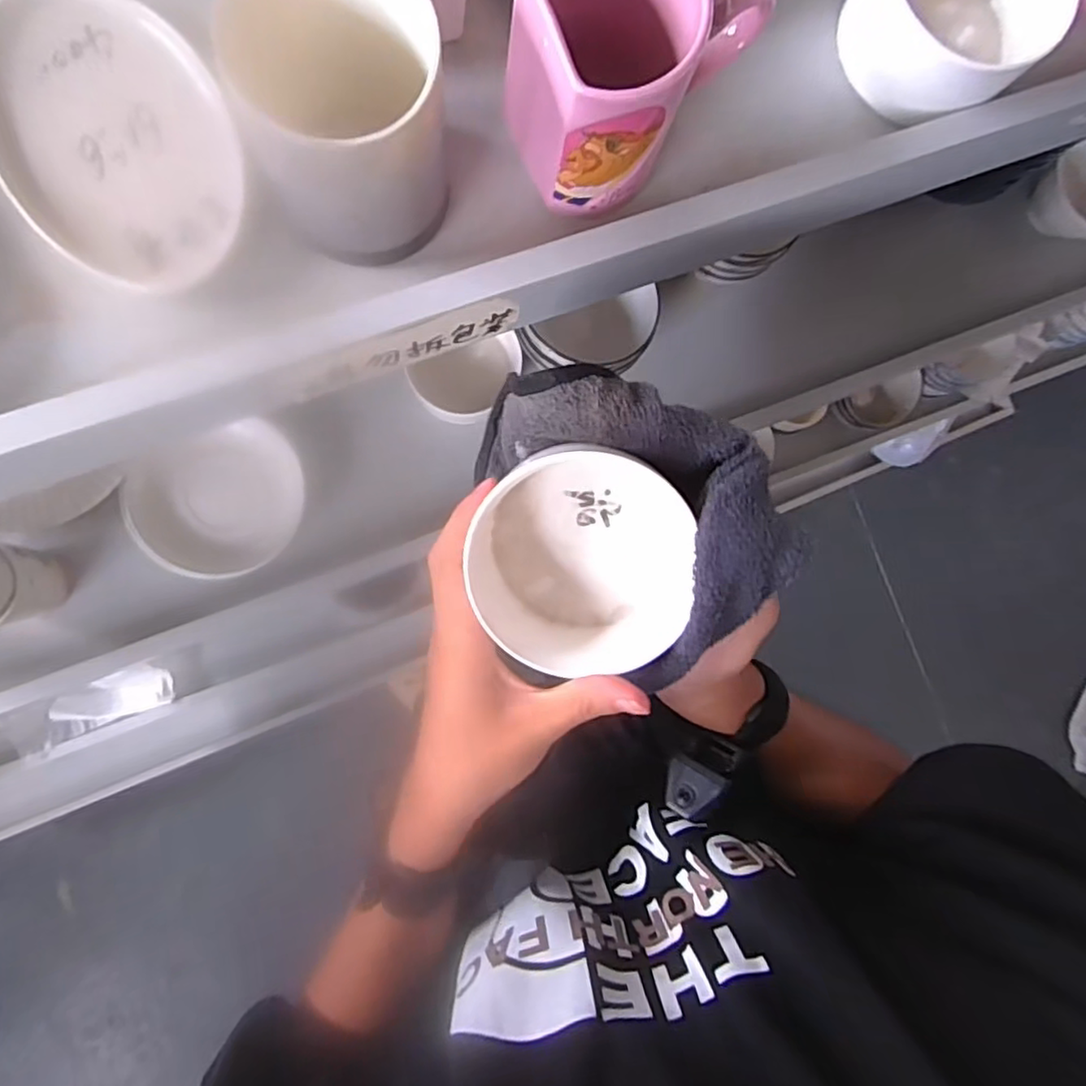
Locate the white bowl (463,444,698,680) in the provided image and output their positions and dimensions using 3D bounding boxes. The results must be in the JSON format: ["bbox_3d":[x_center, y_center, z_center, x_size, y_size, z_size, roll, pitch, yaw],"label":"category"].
[{"bbox_3d":[0.020,0.008,0.305,0.103,0.049,0.099,0,89,-8],"label":"white bowl"}]

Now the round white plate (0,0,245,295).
[{"bbox_3d":[-0.198,-0.188,0.299,0.097,0.009,0.140,-32,92,-8],"label":"round white plate"}]

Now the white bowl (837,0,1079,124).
[{"bbox_3d":[0.213,-0.280,0.340,0.095,0.049,0.096,0,88,-8],"label":"white bowl"}]

